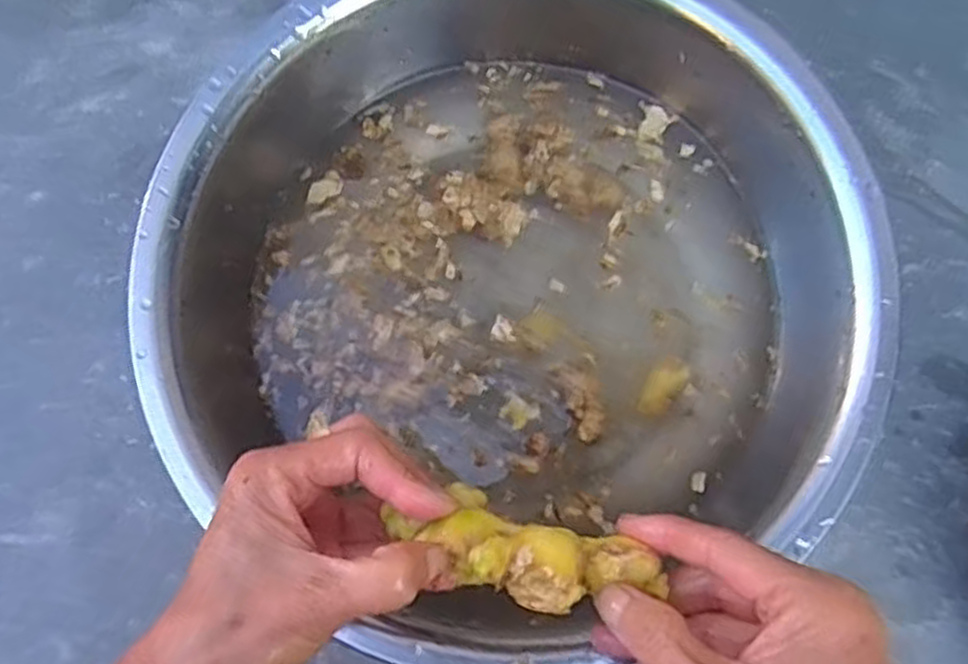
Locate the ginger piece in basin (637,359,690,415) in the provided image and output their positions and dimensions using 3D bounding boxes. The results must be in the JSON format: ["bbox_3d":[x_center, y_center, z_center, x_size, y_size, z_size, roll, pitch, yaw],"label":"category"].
[{"bbox_3d":[0.092,0.029,0.414,0.016,0.010,0.030,32,82,6],"label":"ginger piece in basin"}]

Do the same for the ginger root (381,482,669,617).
[{"bbox_3d":[0.015,0.079,0.286,0.100,0.027,0.033,13,80,3],"label":"ginger root"}]

